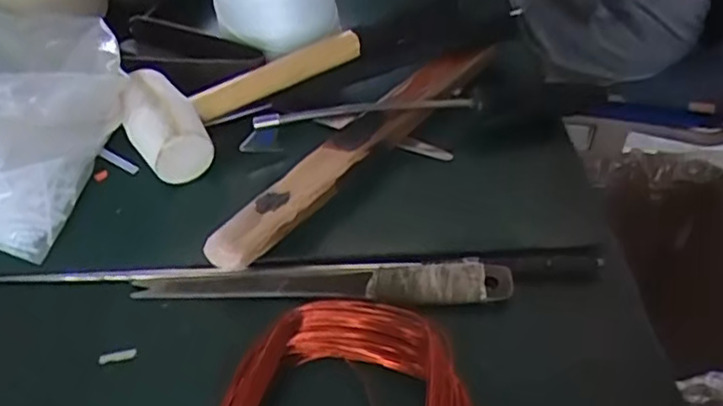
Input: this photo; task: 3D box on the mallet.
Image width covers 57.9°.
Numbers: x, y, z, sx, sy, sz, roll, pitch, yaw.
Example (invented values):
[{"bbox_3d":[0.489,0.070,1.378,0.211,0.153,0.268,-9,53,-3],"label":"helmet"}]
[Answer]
[{"bbox_3d":[-0.086,-0.078,0.466,0.170,0.050,0.080,-34,54,-28],"label":"mallet"}]

